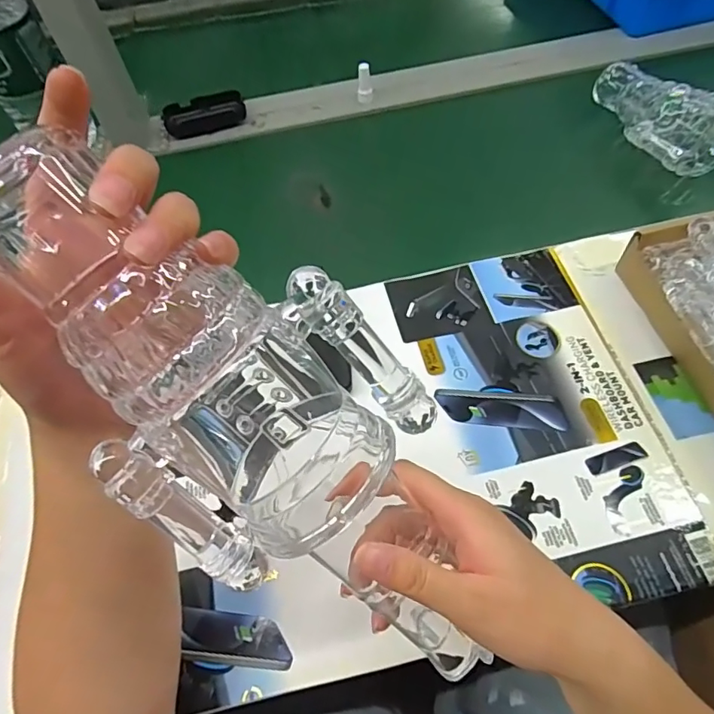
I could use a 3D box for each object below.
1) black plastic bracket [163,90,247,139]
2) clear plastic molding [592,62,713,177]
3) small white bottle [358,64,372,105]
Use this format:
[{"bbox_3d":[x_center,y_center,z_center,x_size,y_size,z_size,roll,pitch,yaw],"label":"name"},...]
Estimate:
[{"bbox_3d":[-0.212,-0.339,0.702,0.108,0.024,0.060,-18,62,-7],"label":"black plastic bracket"},{"bbox_3d":[0.370,-0.297,0.610,0.111,0.056,0.186,-26,63,-11],"label":"clear plastic molding"},{"bbox_3d":[0.011,-0.377,0.693,0.019,0.049,0.014,-1,61,3],"label":"small white bottle"}]

